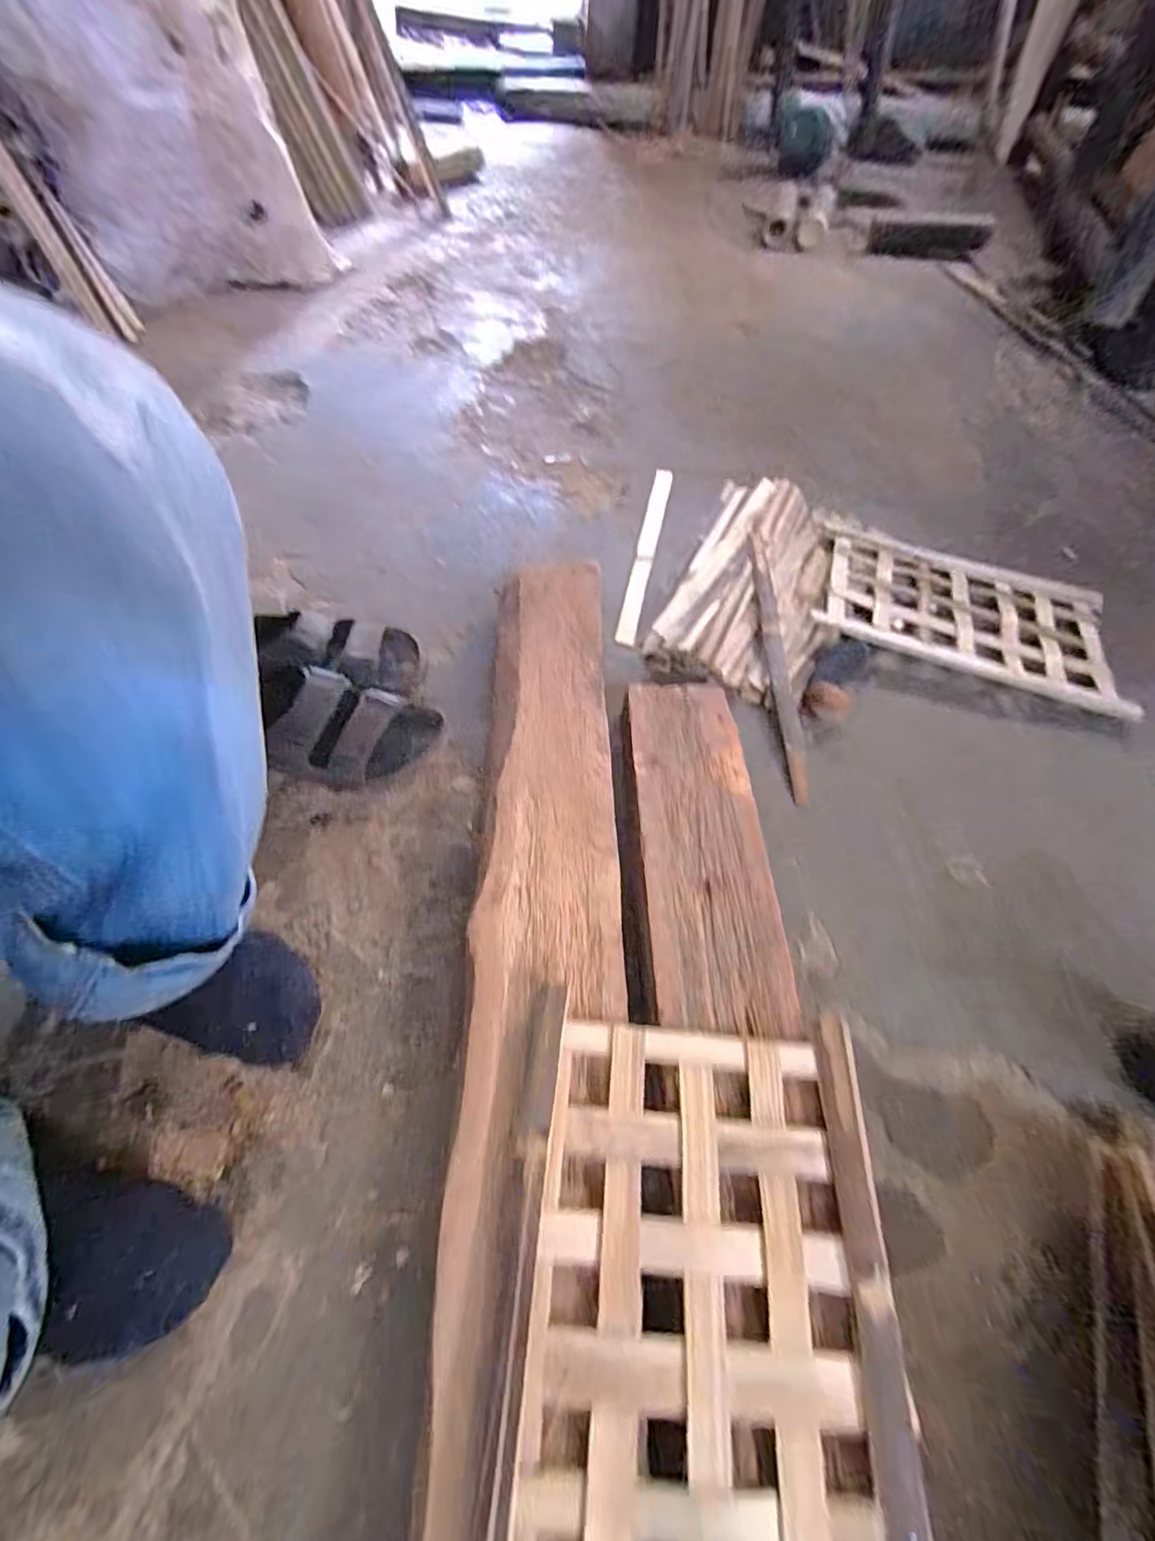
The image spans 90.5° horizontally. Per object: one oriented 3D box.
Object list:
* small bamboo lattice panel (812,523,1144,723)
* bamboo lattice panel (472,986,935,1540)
[{"bbox_3d":[0.488,-0.197,0.719,0.360,0.029,0.227,24,58,12],"label":"small bamboo lattice panel"},{"bbox_3d":[0.067,0.328,0.309,0.221,0.030,0.357,5,58,3],"label":"bamboo lattice panel"}]

